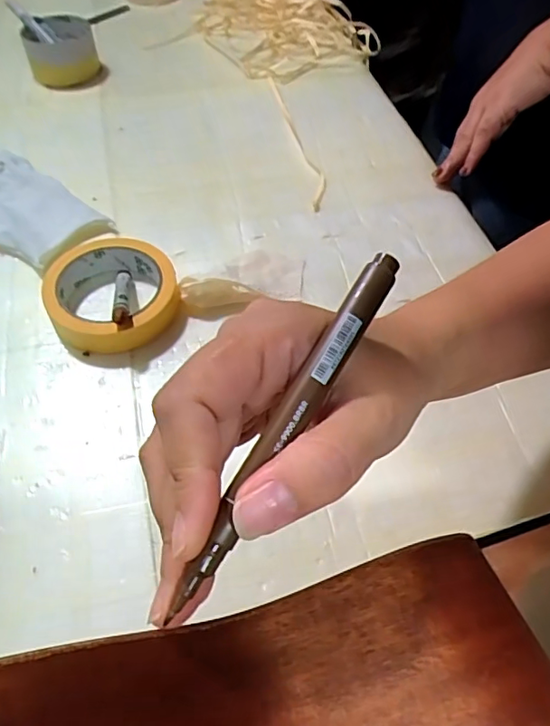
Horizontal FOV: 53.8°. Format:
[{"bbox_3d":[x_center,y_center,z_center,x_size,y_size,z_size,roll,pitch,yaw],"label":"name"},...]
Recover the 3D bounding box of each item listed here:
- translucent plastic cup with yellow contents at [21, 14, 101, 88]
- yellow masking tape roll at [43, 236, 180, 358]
[{"bbox_3d":[-0.251,-0.369,0.641,0.080,0.051,0.071,-14,55,-11],"label":"translucent plastic cup with yellow contents"},{"bbox_3d":[-0.127,-0.056,0.426,0.096,0.032,0.097,1,54,-1],"label":"yellow masking tape roll"}]

